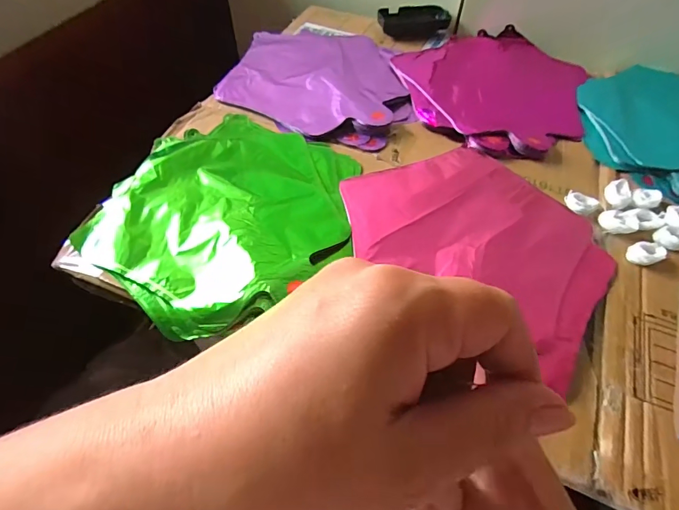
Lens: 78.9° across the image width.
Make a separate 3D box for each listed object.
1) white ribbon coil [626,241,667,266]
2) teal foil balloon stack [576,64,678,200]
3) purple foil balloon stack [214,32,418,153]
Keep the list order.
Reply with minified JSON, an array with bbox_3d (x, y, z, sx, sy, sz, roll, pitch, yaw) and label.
[{"bbox_3d":[0.283,-0.002,0.381,0.028,0.012,0.026,0,54,-1],"label":"white ribbon coil"},{"bbox_3d":[0.402,-0.155,0.492,0.219,0.017,0.224,31,59,19],"label":"teal foil balloon stack"},{"bbox_3d":[-0.023,-0.236,0.540,0.238,0.014,0.244,9,55,5],"label":"purple foil balloon stack"}]

